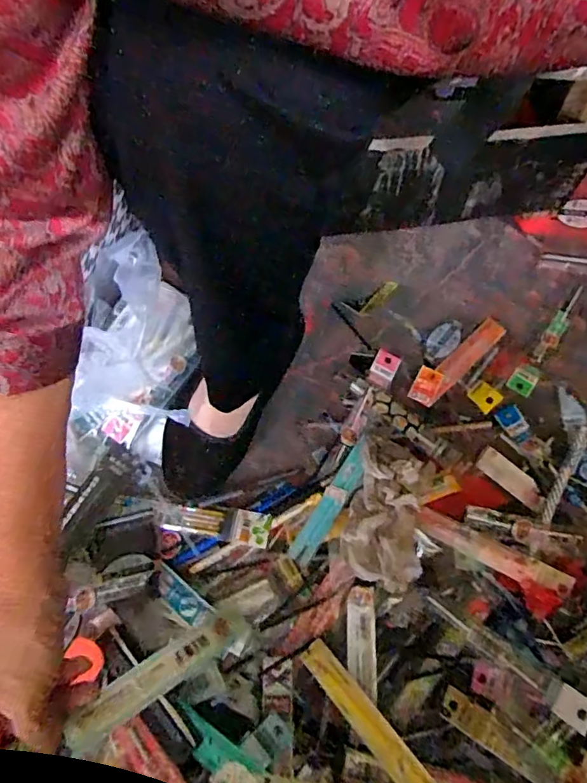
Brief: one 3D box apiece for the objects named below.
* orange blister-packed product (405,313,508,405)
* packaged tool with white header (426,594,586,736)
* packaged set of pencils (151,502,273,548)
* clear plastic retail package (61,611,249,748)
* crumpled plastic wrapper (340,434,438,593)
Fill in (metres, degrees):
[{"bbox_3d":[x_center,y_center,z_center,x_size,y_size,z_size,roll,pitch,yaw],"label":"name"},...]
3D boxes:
[{"bbox_3d":[0.174,-0.036,0.536,0.135,0.012,0.033,-43,76,-11],"label":"orange blister-packed product"},{"bbox_3d":[0.185,0.232,0.444,0.149,0.006,0.025,32,73,26],"label":"packaged tool with white header"},{"bbox_3d":[-0.081,0.126,0.493,0.114,0.009,0.031,10,73,5],"label":"packaged set of pencils"},{"bbox_3d":[-0.087,0.187,0.338,0.125,0.005,0.026,-22,67,-36],"label":"clear plastic retail package"},{"bbox_3d":[0.087,0.109,0.467,0.070,0.057,0.130,16,73,7],"label":"crumpled plastic wrapper"}]

